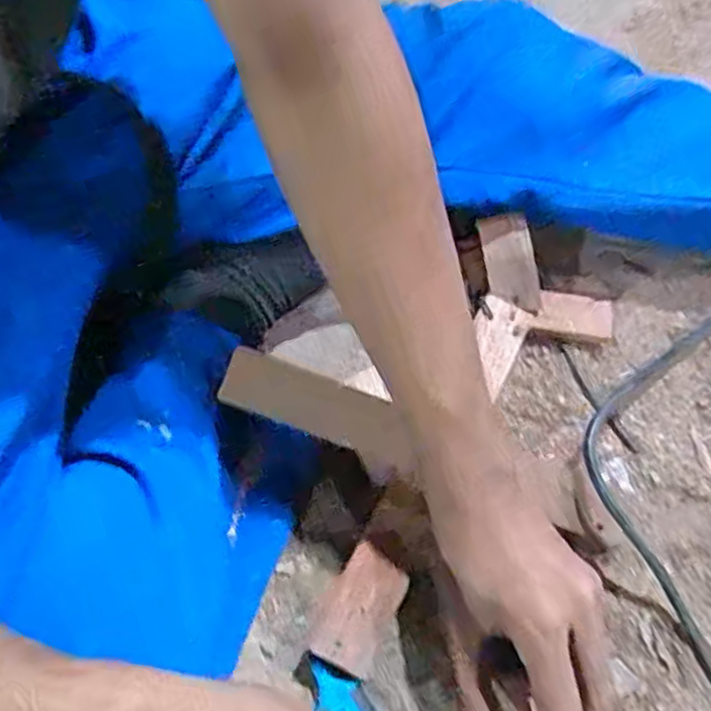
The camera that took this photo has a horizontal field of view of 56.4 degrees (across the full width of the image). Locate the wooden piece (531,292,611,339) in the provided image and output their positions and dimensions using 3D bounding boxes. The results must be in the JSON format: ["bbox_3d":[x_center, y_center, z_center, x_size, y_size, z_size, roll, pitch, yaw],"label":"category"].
[{"bbox_3d":[0.161,-0.031,0.494,0.065,0.005,0.033,7,69,-12],"label":"wooden piece"}]

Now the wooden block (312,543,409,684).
[{"bbox_3d":[0.003,0.148,0.385,0.037,0.029,0.065,26,65,14],"label":"wooden block"}]

